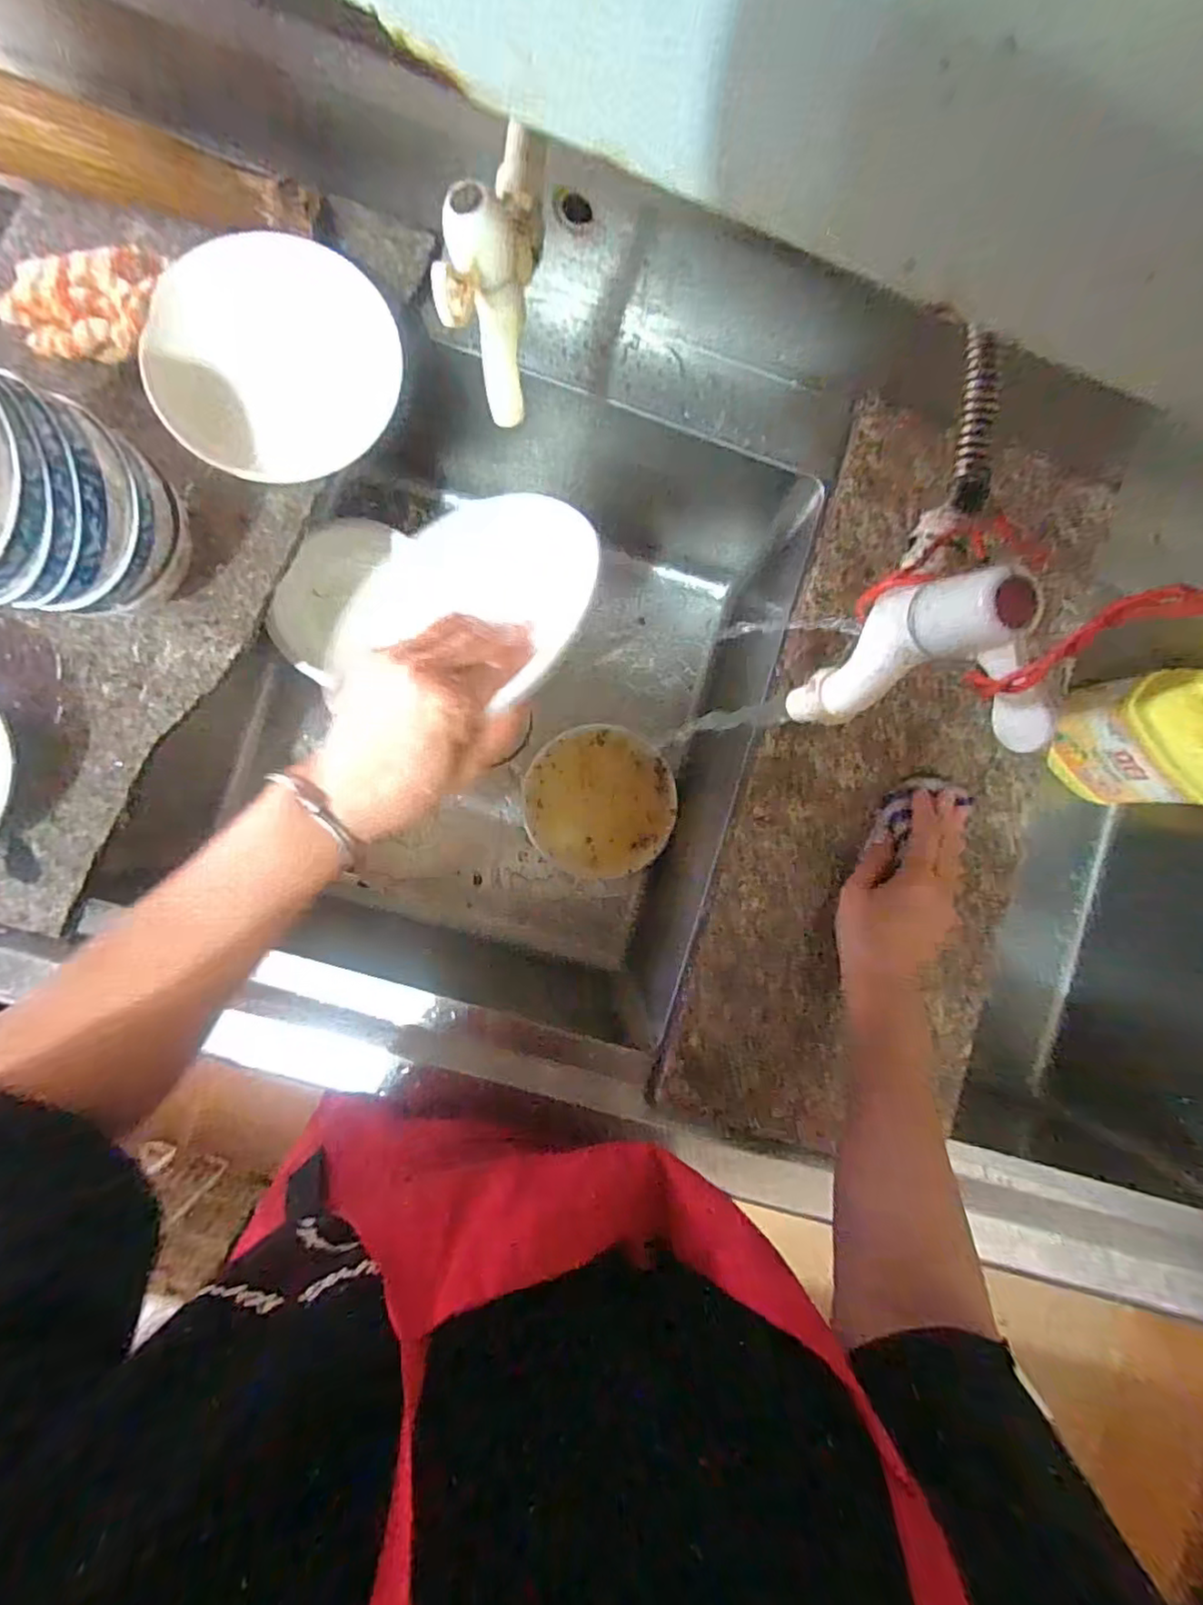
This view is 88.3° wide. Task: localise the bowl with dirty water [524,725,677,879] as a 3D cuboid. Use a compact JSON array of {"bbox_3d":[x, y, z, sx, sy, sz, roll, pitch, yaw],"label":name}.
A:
[{"bbox_3d":[-0.002,0.000,0.706,0.163,0.039,0.163,3,89,-5],"label":"bowl with dirty water"}]

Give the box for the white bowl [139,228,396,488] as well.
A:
[{"bbox_3d":[-0.232,-0.315,0.447,0.165,0.033,0.152,0,89,-6],"label":"white bowl"}]

